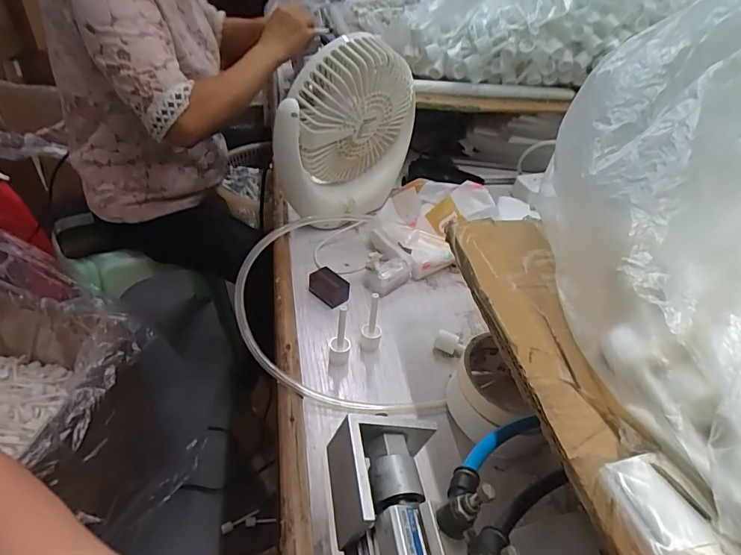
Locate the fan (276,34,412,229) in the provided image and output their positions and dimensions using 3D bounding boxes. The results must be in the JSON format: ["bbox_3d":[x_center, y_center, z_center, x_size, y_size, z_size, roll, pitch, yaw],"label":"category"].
[{"bbox_3d":[-0.023,-0.162,0.541,0.067,0.205,0.191,34,47,30],"label":"fan"}]

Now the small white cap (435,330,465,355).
[{"bbox_3d":[0.076,0.063,0.430,0.028,0.018,0.011,22,42,19],"label":"small white cap"}]

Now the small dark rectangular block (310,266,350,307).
[{"bbox_3d":[-0.044,0.010,0.478,0.042,0.025,0.027,29,45,26],"label":"small dark rectangular block"}]

